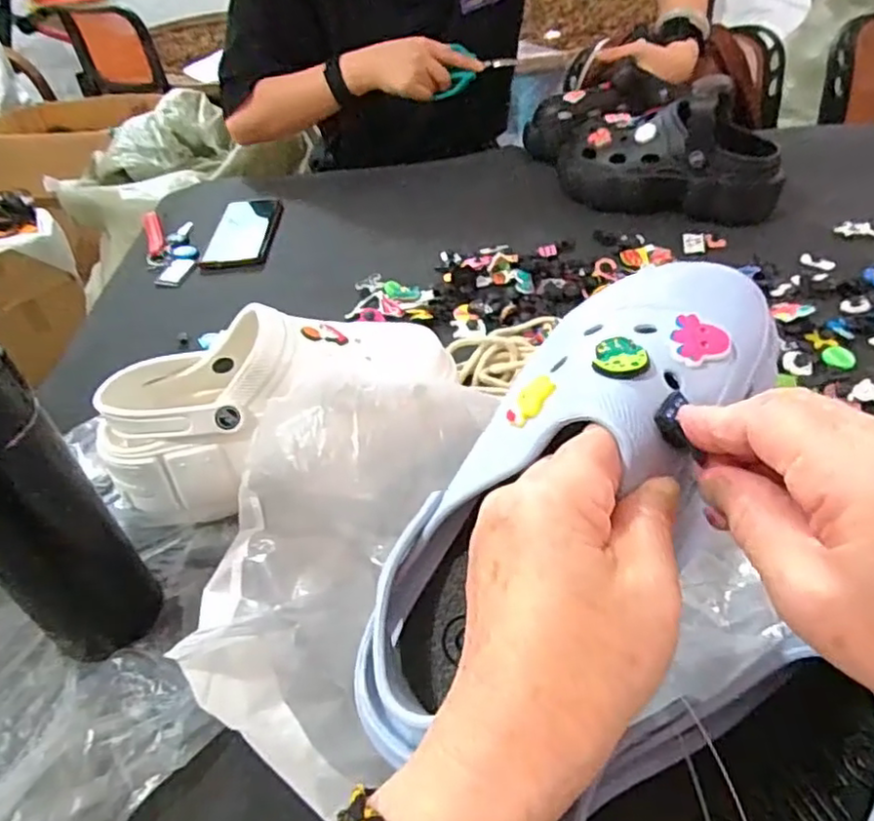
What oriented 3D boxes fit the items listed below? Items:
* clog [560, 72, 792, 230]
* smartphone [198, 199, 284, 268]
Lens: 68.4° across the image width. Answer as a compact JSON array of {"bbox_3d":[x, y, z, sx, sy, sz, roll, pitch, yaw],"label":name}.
[{"bbox_3d":[0.251,-0.294,0.724,0.260,0.122,0.093,12,46,20],"label":"clog"},{"bbox_3d":[-0.233,-0.220,0.784,0.074,0.008,0.190,-3,38,-5],"label":"smartphone"}]

